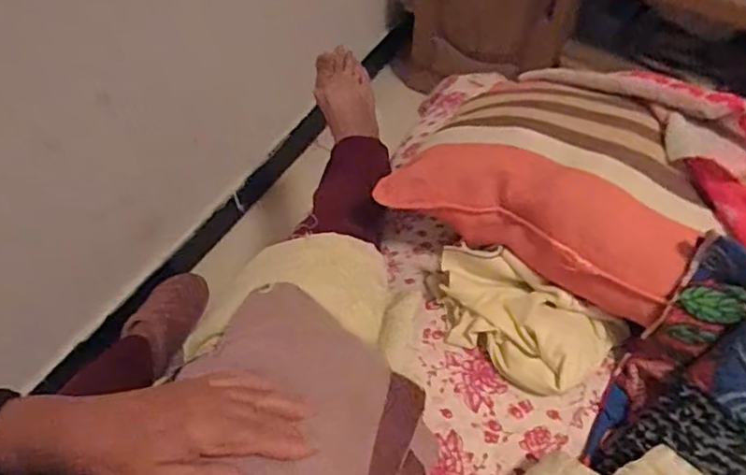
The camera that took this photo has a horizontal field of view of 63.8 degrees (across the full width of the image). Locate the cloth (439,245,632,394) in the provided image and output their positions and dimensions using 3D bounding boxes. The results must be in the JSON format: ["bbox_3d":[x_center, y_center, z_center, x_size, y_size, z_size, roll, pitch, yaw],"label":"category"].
[{"bbox_3d":[0.148,0.087,0.620,0.200,0.052,0.114,25,59,18],"label":"cloth"}]

